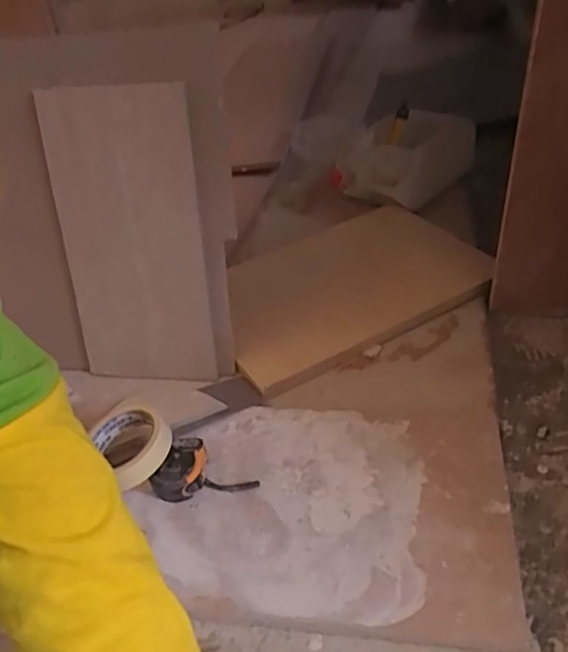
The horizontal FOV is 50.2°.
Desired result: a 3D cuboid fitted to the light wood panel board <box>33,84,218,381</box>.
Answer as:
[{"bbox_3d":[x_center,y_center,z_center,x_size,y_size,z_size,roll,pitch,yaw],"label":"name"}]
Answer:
[{"bbox_3d":[-0.184,-0.096,0.729,0.187,0.351,0.016,6,26,17],"label":"light wood panel board"}]

